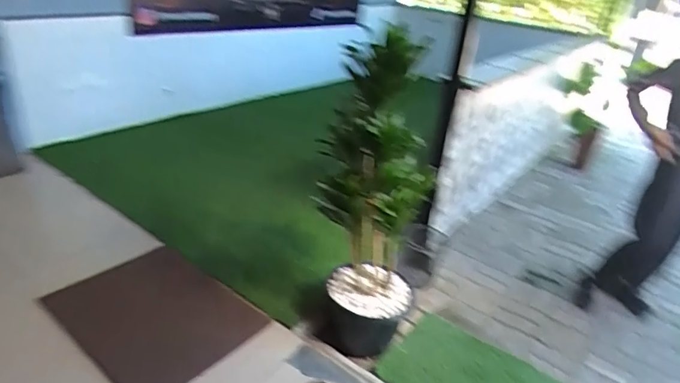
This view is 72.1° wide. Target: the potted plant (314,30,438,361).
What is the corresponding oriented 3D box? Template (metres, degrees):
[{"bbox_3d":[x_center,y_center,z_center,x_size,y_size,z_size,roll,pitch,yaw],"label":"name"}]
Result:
[{"bbox_3d":[0.155,0.012,1.902,0.421,1.225,0.485,13,29,12],"label":"potted plant"}]

